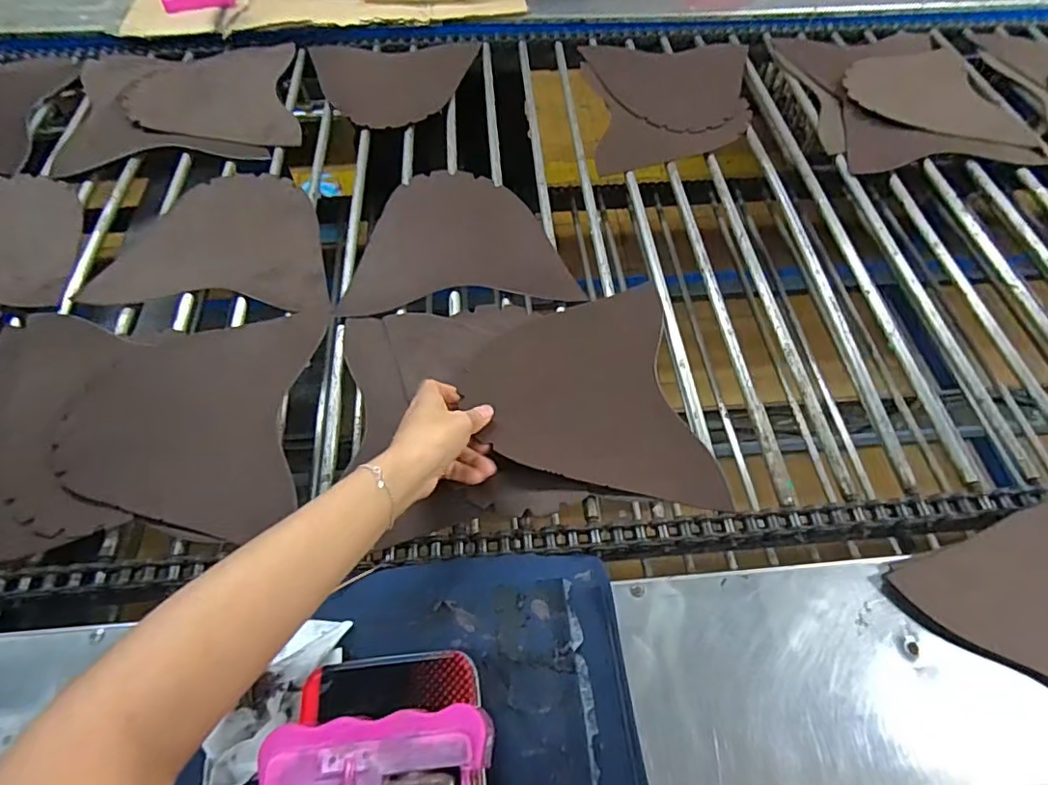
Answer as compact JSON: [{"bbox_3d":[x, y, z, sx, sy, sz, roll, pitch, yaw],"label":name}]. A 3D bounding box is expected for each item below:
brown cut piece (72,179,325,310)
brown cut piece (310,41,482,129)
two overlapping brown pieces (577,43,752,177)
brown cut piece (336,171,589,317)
[{"bbox_3d":[-0.333,-0.180,0.670,0.243,0.008,0.215,2,58,0],"label":"brown cut piece"},{"bbox_3d":[-0.188,-0.455,0.843,0.238,0.010,0.205,-4,58,-4],"label":"brown cut piece"},{"bbox_3d":[0.218,-0.425,0.837,0.245,0.012,0.304,-2,57,0],"label":"two overlapping brown pieces"},{"bbox_3d":[-0.075,-0.182,0.675,0.244,0.009,0.211,-5,61,-5],"label":"brown cut piece"}]

